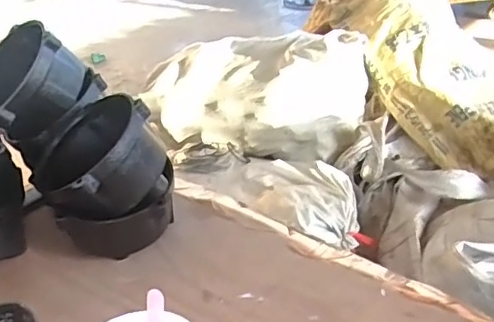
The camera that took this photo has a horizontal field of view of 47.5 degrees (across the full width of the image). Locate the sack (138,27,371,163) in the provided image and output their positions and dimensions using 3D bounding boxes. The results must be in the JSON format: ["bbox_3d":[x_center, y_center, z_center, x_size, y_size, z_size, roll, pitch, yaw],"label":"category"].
[{"bbox_3d":[0.000,-0.221,1.679,0.684,0.261,0.277,14,37,32],"label":"sack"}]

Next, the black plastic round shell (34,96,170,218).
[{"bbox_3d":[-0.156,-0.004,0.575,0.145,0.066,0.123,16,64,43],"label":"black plastic round shell"}]

